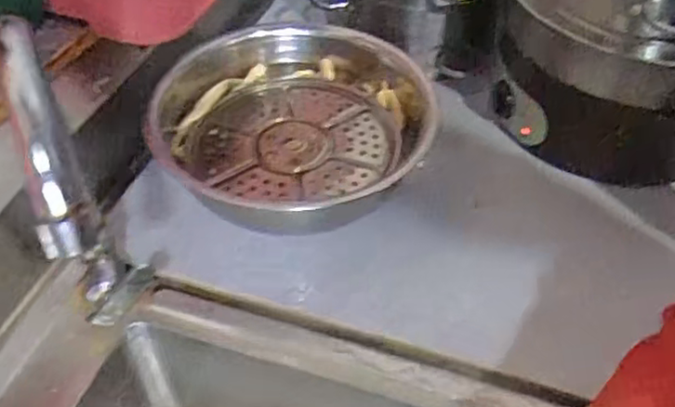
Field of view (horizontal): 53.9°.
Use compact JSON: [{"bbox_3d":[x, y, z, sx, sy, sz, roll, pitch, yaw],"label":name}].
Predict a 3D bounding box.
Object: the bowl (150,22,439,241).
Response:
[{"bbox_3d":[-0.030,-0.063,0.603,0.229,0.085,0.239,1,47,-1],"label":"bowl"}]

